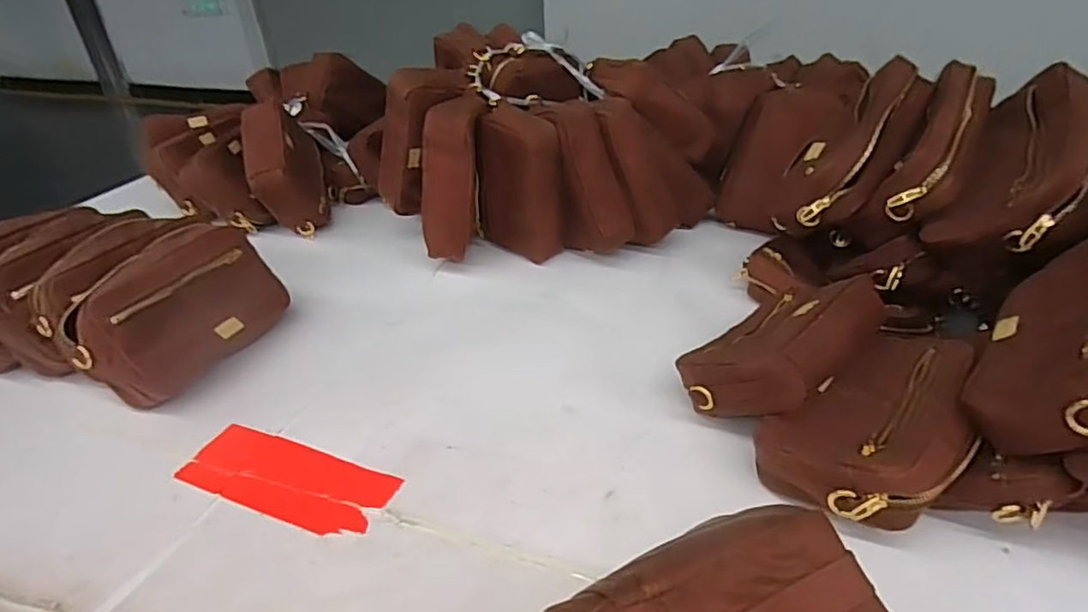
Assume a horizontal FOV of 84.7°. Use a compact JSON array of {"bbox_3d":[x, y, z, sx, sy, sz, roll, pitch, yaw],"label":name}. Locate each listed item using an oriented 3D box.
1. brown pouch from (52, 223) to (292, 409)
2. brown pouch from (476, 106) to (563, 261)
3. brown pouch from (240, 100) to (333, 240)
[{"bbox_3d":[-0.378,0.006,0.626,0.095,0.118,0.200,14,36,24],"label":"brown pouch"},{"bbox_3d":[-0.031,-0.153,0.781,0.061,0.192,0.108,-25,39,-31],"label":"brown pouch"},{"bbox_3d":[-0.389,-0.214,0.914,0.067,0.129,0.195,-28,58,15],"label":"brown pouch"}]

